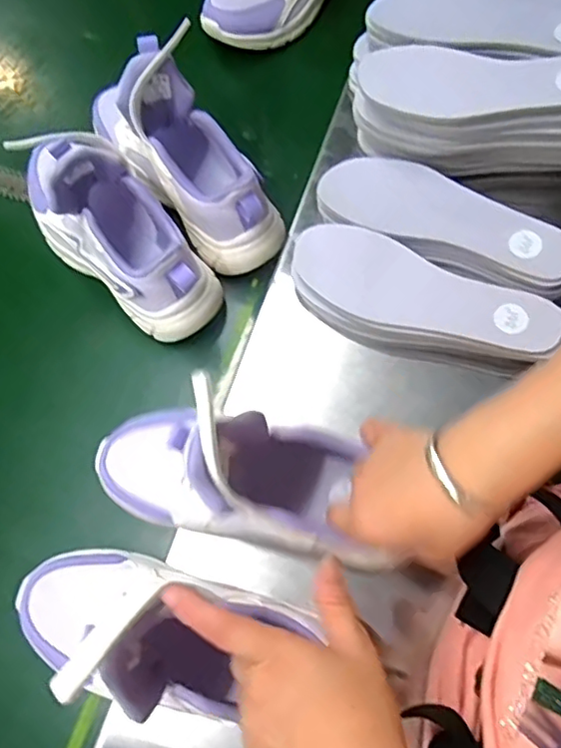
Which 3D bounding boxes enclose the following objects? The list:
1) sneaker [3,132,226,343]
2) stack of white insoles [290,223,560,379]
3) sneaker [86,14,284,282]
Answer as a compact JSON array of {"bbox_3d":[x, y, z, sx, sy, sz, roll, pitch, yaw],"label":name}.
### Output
[{"bbox_3d":[-0.145,-0.128,0.519,0.209,0.145,0.087,39,78,12],"label":"sneaker"},{"bbox_3d":[0.115,-0.057,0.506,0.218,0.038,0.084,23,75,8],"label":"stack of white insoles"},{"bbox_3d":[-0.090,-0.204,0.523,0.082,0.119,0.228,-40,76,-10],"label":"sneaker"}]

